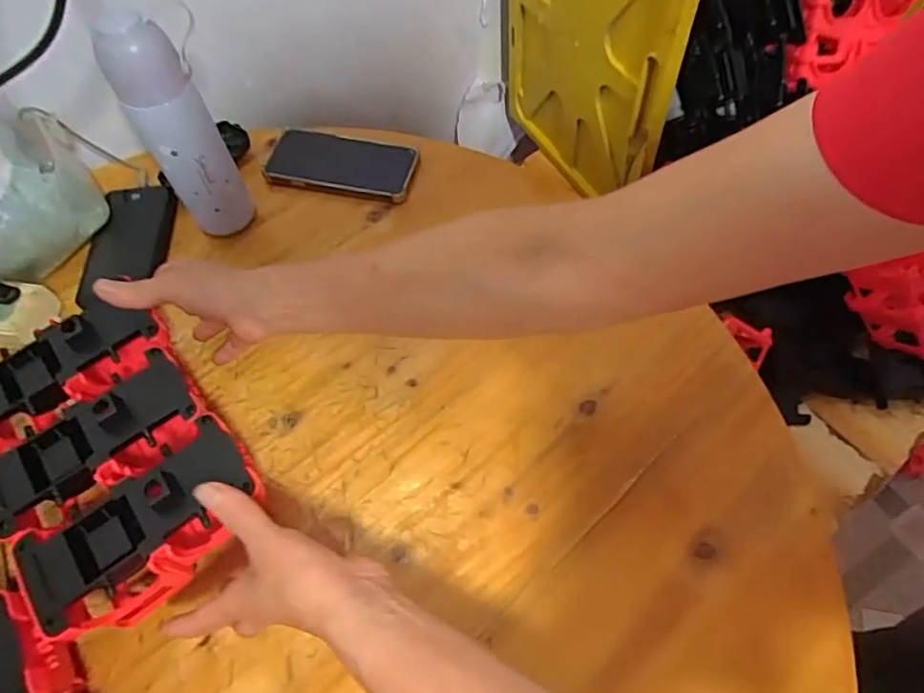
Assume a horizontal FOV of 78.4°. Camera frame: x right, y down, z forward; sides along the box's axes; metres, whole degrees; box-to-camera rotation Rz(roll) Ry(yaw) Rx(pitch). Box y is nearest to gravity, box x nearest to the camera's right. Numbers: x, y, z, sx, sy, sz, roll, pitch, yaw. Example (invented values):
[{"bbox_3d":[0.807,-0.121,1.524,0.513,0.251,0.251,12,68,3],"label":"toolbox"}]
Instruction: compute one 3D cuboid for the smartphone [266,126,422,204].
[{"bbox_3d":[-0.141,-0.213,0.651,0.175,0.017,0.079,10,62,7],"label":"smartphone"}]

